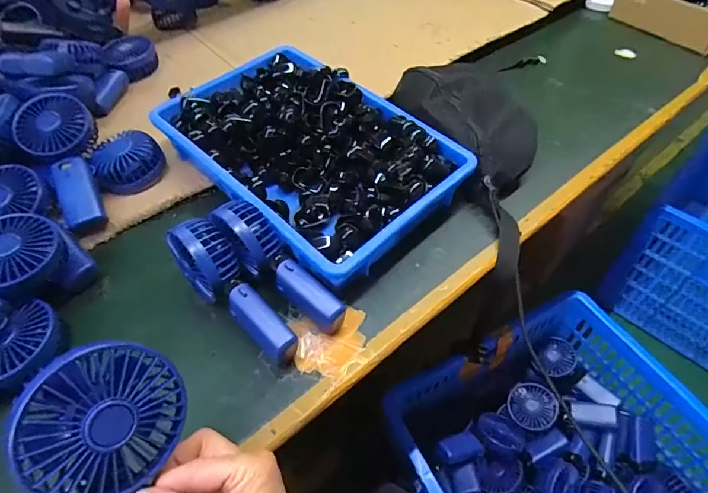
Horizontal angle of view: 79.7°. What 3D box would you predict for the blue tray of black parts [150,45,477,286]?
[{"bbox_3d":[-0.060,-0.120,0.554,0.243,0.084,0.359,-37,59,-25],"label":"blue tray of black parts"}]

